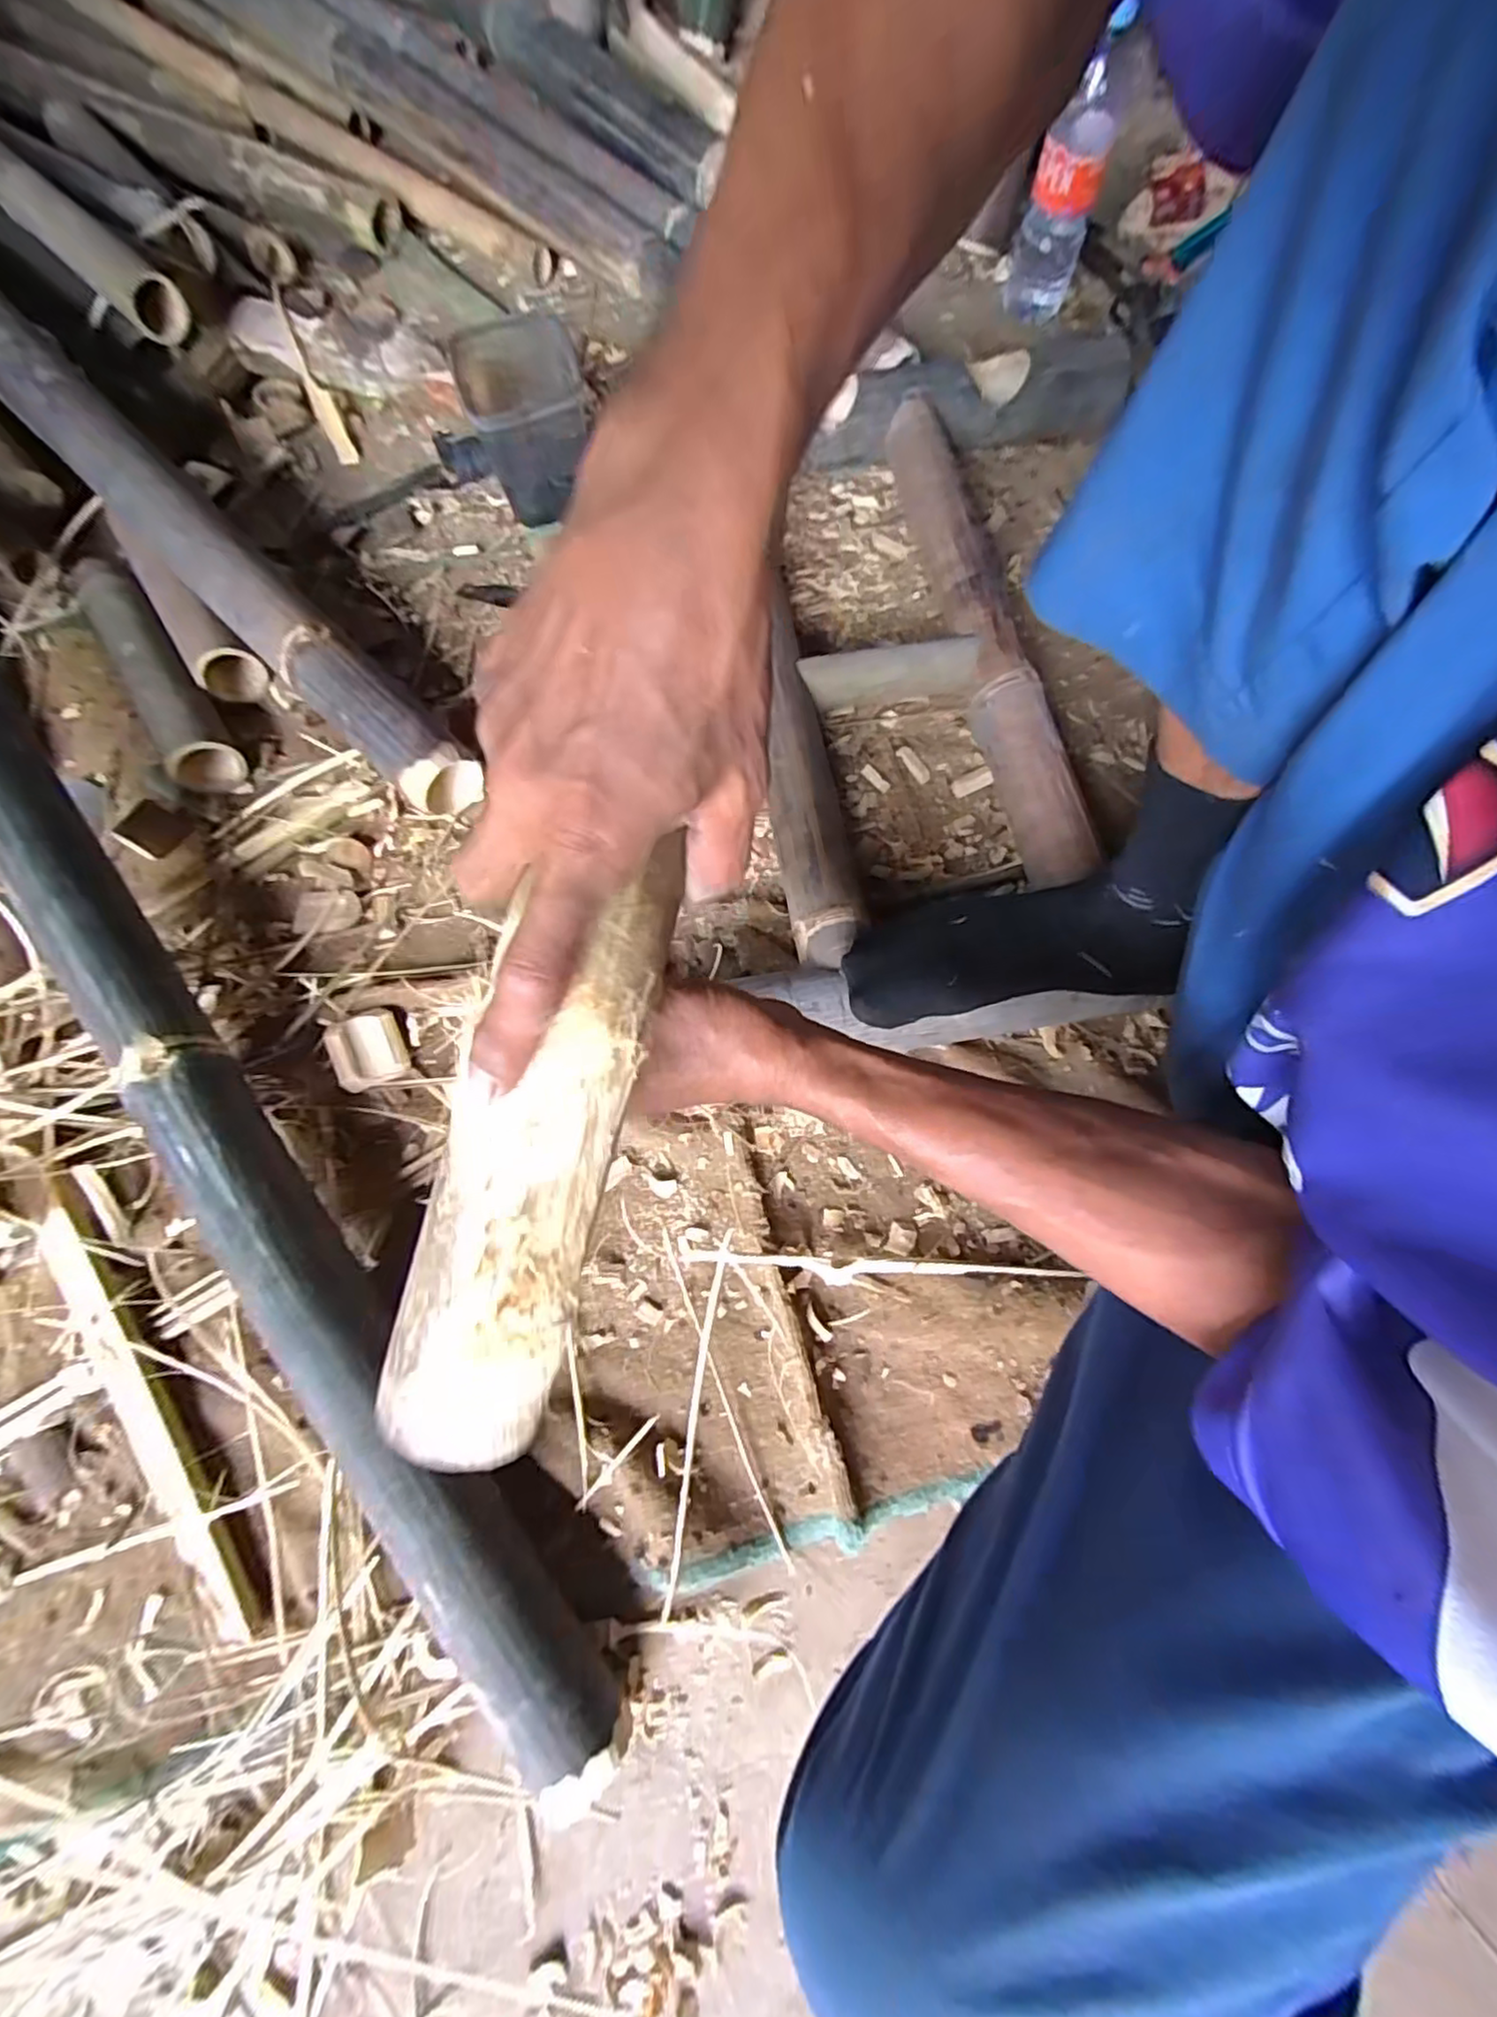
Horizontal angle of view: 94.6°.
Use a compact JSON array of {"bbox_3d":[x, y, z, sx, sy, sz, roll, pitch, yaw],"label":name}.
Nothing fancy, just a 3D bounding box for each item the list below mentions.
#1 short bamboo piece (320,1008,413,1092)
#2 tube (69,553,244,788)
[{"bbox_3d":[-0.295,0.029,0.530,0.050,0.019,0.058,-23,74,-8],"label":"short bamboo piece"},{"bbox_3d":[-0.543,-0.312,0.633,0.060,0.060,0.257,-31,75,-10],"label":"tube"}]

